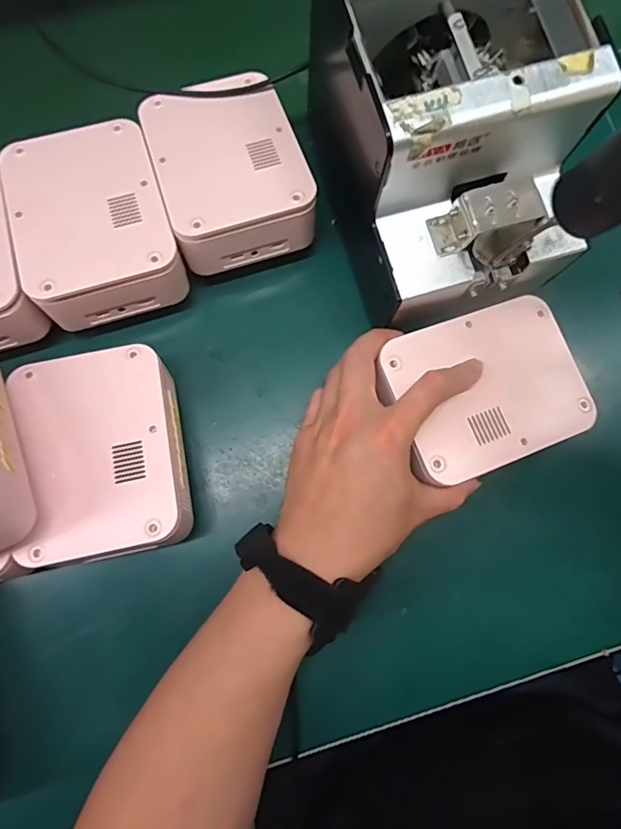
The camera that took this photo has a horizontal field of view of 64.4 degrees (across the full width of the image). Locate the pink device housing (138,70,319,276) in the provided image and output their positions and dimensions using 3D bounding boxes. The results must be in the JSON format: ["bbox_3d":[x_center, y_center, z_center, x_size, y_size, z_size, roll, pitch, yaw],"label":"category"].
[{"bbox_3d":[-0.058,-0.171,0.364,0.097,0.068,0.127,-18,77,-6],"label":"pink device housing"}]

